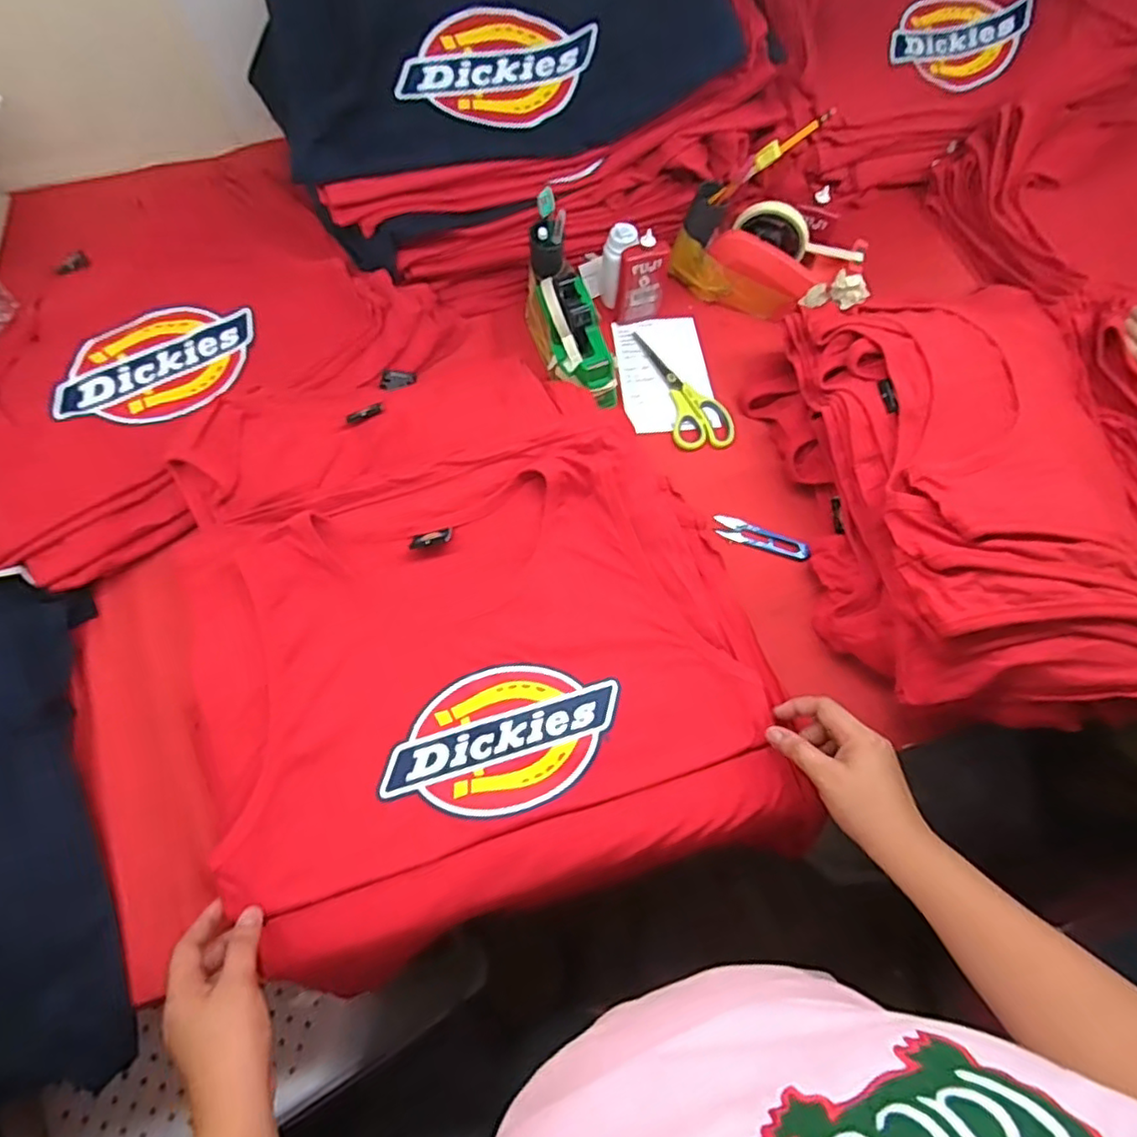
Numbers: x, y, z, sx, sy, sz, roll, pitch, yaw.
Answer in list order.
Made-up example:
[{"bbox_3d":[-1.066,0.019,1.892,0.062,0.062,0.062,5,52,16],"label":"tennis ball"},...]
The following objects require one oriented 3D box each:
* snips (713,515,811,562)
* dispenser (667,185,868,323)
[{"bbox_3d":[0.212,-0.033,0.702,0.105,0.009,0.031,20,67,9],"label":"snips"},{"bbox_3d":[0.230,-0.375,0.776,0.229,0.110,0.069,17,67,8],"label":"dispenser"}]

